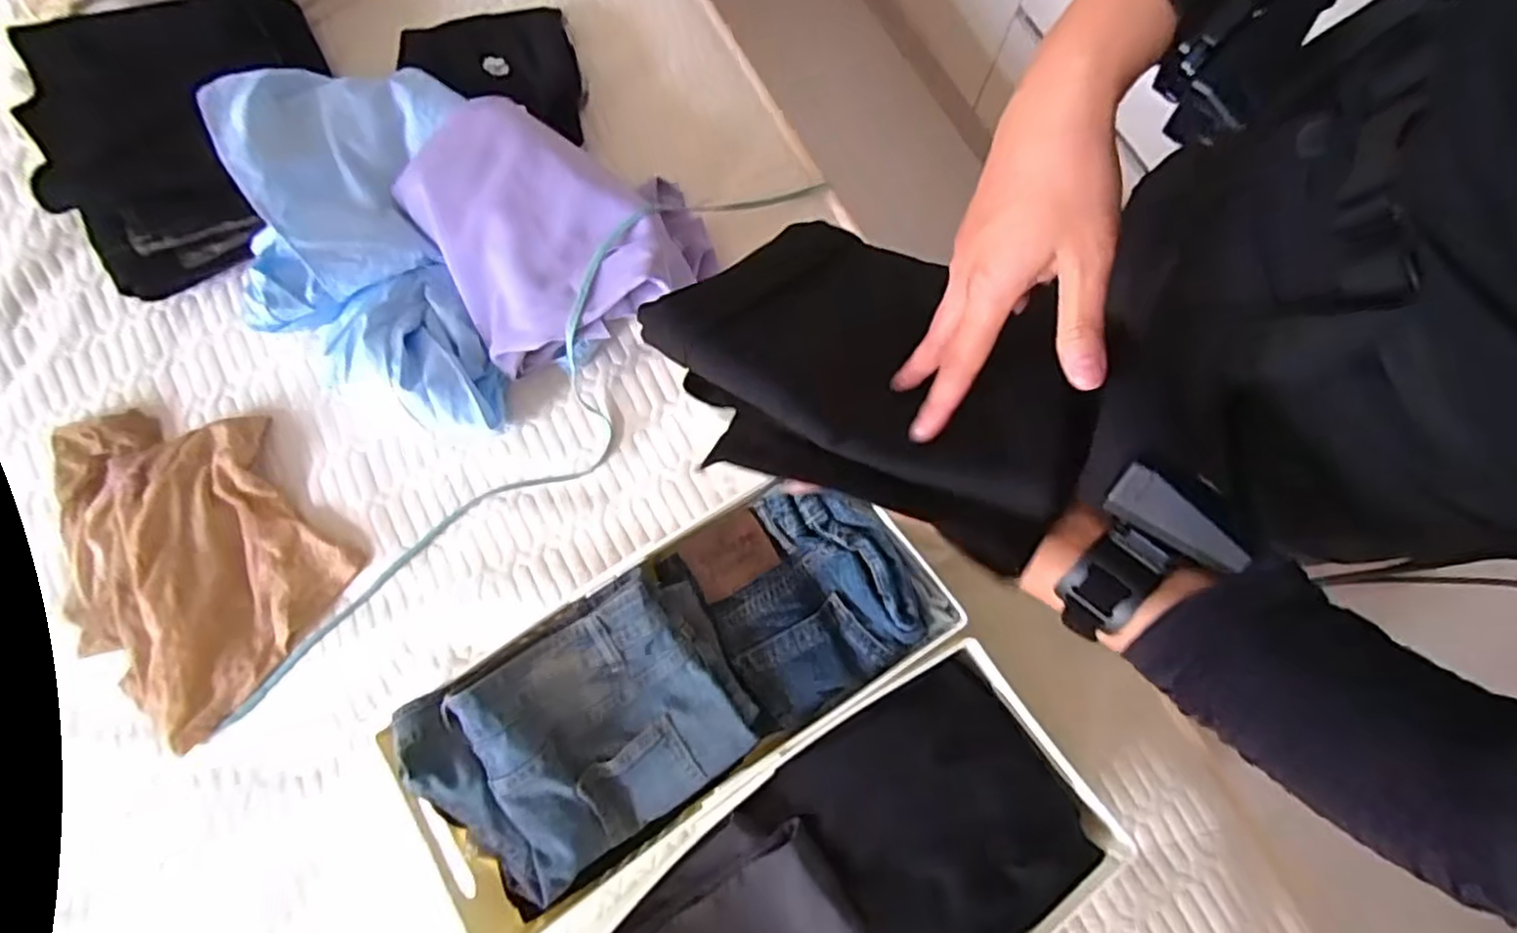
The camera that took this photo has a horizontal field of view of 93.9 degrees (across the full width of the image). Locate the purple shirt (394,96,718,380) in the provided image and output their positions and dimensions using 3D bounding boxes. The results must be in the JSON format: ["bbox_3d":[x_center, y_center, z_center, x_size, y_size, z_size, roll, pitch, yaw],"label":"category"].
[{"bbox_3d":[-0.202,-0.253,0.734,0.252,0.124,0.265,-32,79,-7],"label":"purple shirt"}]

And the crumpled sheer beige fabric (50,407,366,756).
[{"bbox_3d":[-0.577,0.072,0.695,0.323,0.047,0.233,41,80,8],"label":"crumpled sheer beige fabric"}]

